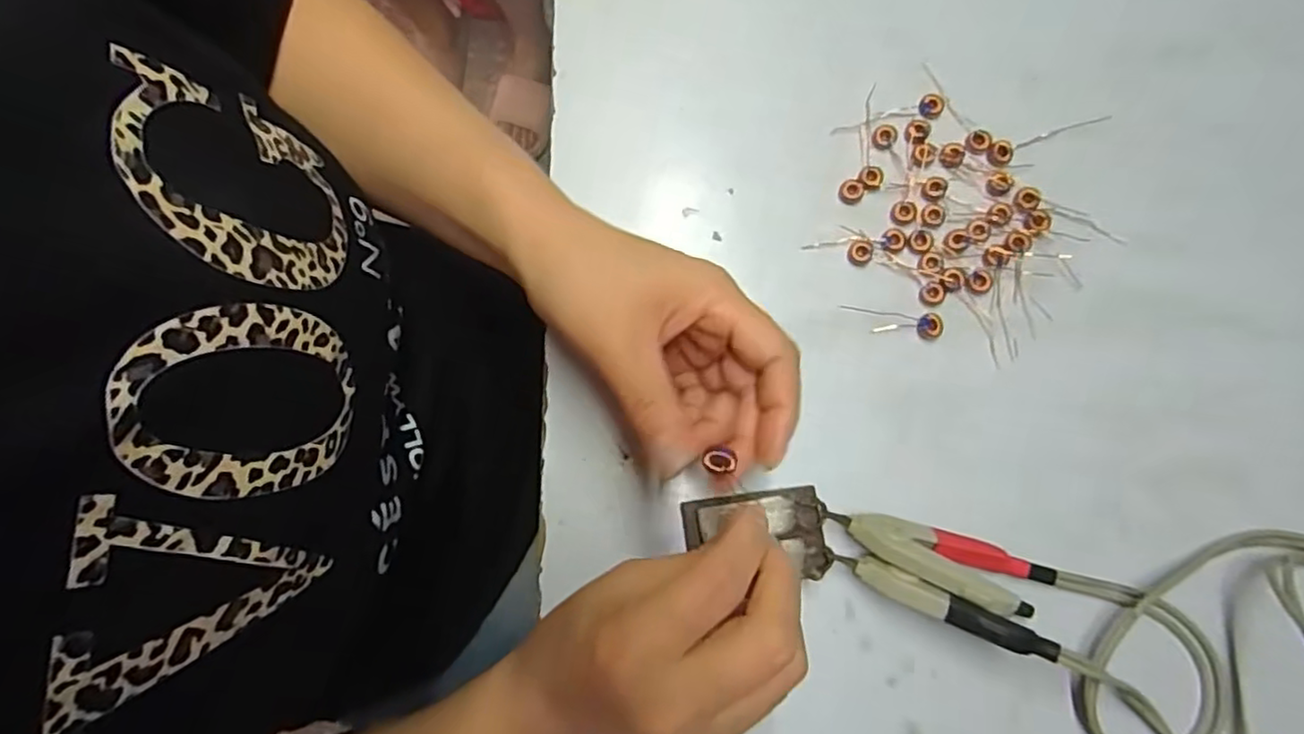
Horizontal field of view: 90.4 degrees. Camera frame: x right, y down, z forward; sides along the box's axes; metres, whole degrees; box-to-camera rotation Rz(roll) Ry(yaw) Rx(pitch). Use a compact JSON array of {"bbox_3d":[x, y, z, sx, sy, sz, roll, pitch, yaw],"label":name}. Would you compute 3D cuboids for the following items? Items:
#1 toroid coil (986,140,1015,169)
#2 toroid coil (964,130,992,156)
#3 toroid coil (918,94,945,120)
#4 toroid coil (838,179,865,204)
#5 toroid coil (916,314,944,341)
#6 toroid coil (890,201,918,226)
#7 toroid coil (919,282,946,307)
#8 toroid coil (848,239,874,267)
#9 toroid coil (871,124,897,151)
[{"bbox_3d":[0.189,-0.115,0.350,0.013,0.004,0.015,40,82,8],"label":"toroid coil"},{"bbox_3d":[0.178,-0.123,0.352,0.013,0.004,0.014,0,79,1],"label":"toroid coil"},{"bbox_3d":[0.154,-0.143,0.355,0.012,0.004,0.014,21,80,5],"label":"toroid coil"},{"bbox_3d":[0.108,-0.095,0.349,0.013,0.004,0.014,0,79,1],"label":"toroid coil"},{"bbox_3d":[0.144,-0.021,0.335,0.013,0.004,0.013,0,79,1],"label":"toroid coil"},{"bbox_3d":[0.135,-0.082,0.345,0.013,0.004,0.014,0,79,1],"label":"toroid coil"},{"bbox_3d":[0.147,-0.038,0.337,0.014,0.004,0.012,-31,80,-5],"label":"toroid coil"},{"bbox_3d":[0.111,-0.061,0.342,0.013,0.004,0.014,0,79,1],"label":"toroid coil"},{"bbox_3d":[0.128,-0.127,0.354,0.013,0.004,0.015,35,81,7],"label":"toroid coil"}]

